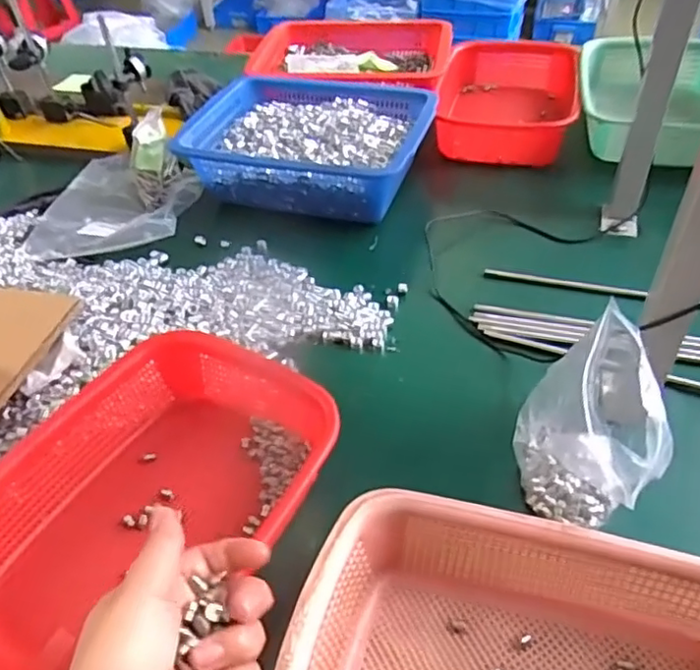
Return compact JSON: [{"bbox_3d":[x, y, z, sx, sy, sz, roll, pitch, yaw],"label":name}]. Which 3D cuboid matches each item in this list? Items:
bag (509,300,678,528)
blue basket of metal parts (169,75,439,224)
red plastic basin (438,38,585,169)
[{"bbox_3d":[0.173,0.081,0.456,0.069,0.158,0.114,-7,45,-1],"label":"bag"},{"bbox_3d":[-0.046,-0.270,0.873,0.311,0.091,0.241,11,47,17],"label":"blue basket of metal parts"},{"bbox_3d":[0.249,-0.381,1.011,0.205,0.074,0.295,5,46,12],"label":"red plastic basin"}]

